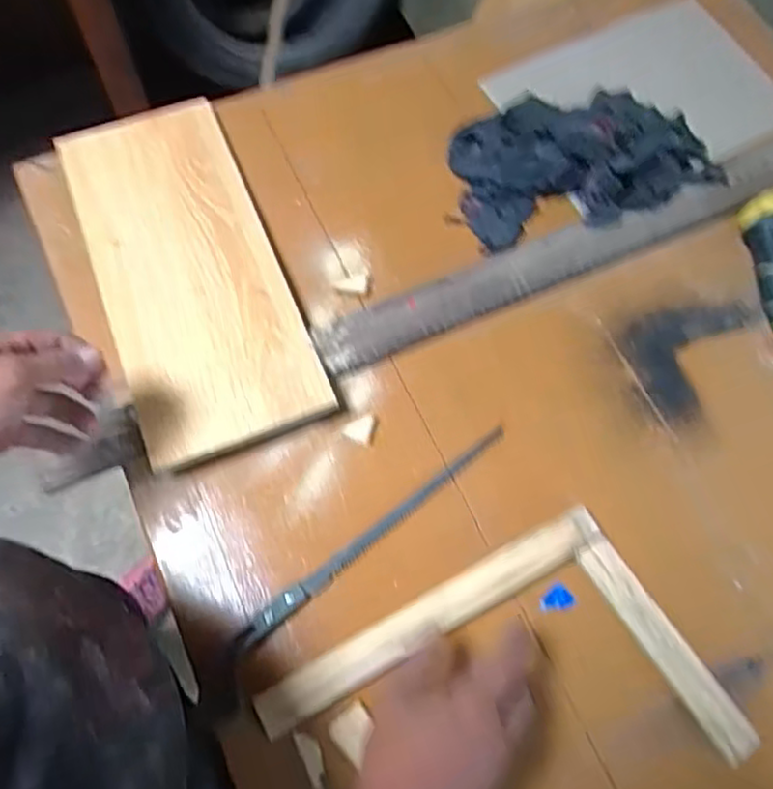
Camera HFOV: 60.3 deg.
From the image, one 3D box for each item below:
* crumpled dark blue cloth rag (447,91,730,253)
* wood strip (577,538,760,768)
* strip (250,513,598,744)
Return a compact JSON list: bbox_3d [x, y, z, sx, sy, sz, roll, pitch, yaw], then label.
[{"bbox_3d":[0.202,-0.250,0.664,0.264,0.072,0.173,-11,67,-7],"label":"crumpled dark blue cloth rag"},{"bbox_3d":[0.214,0.192,0.515,0.033,0.013,0.177,-31,71,-14],"label":"wood strip"},{"bbox_3d":[0.038,0.173,0.516,0.295,0.019,0.032,-26,70,-13],"label":"strip"}]

